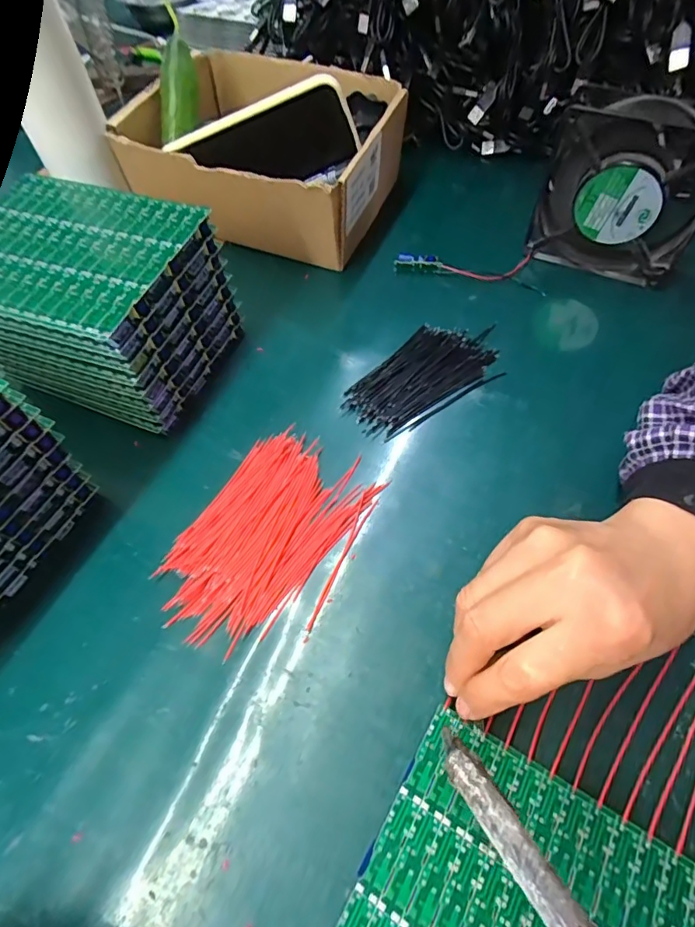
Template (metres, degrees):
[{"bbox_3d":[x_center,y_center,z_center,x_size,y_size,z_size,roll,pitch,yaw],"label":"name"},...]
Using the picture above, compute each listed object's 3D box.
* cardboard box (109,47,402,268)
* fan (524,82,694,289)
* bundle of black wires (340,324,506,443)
[{"bbox_3d":[-0.073,-0.288,0.458,0.220,0.097,0.176,18,61,13],"label":"cardboard box"},{"bbox_3d":[0.216,-0.213,0.379,0.116,0.118,0.038,20,61,14],"label":"fan"},{"bbox_3d":[0.056,-0.068,0.367,0.128,0.010,0.067,-30,62,-15],"label":"bundle of black wires"}]

